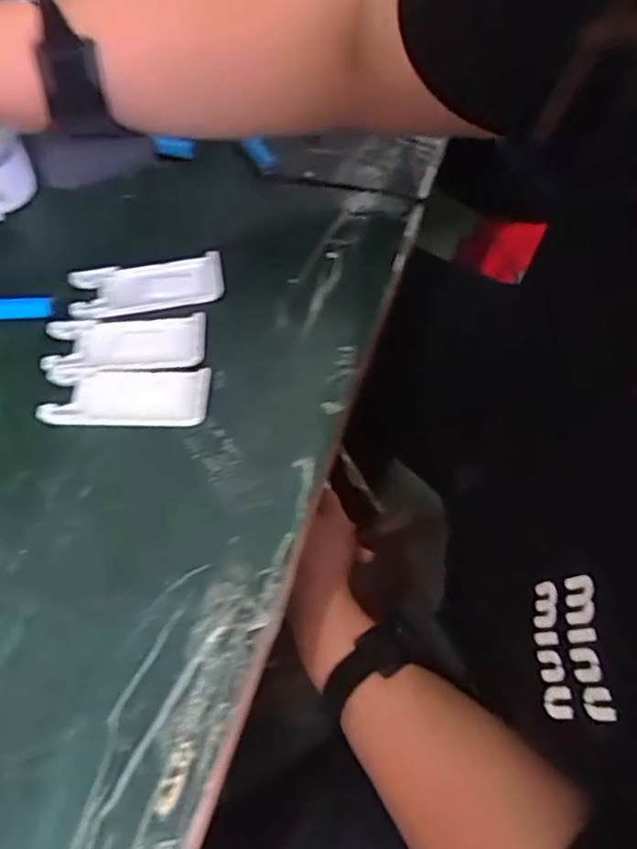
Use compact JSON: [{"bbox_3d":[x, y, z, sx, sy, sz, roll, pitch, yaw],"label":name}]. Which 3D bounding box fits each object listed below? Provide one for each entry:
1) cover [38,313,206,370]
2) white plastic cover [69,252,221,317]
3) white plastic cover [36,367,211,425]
[{"bbox_3d":[-0.134,-0.058,0.476,0.108,0.007,0.042,-3,61,-2],"label":"cover"},{"bbox_3d":[-0.126,-0.102,0.501,0.109,0.009,0.043,-10,62,-6],"label":"white plastic cover"},{"bbox_3d":[-0.128,-0.019,0.454,0.108,0.008,0.041,0,61,0],"label":"white plastic cover"}]

